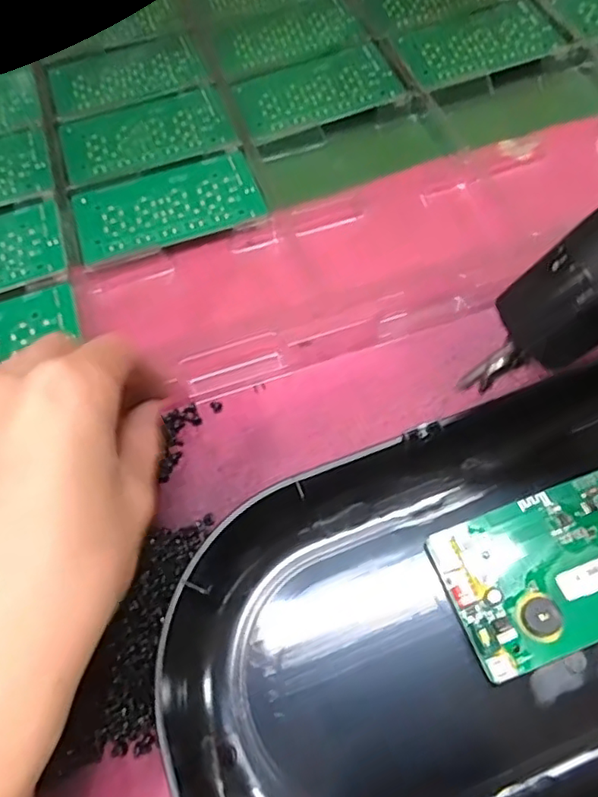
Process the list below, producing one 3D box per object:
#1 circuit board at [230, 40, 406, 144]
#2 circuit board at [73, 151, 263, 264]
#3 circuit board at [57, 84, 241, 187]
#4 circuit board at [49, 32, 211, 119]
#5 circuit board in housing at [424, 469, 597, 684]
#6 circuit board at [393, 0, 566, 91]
[{"bbox_3d":[0.010,-0.209,0.398,0.106,0.004,0.060,-22,64,-7],"label":"circuit board"},{"bbox_3d":[-0.076,-0.113,0.347,0.105,0.006,0.060,-19,63,-6],"label":"circuit board"},{"bbox_3d":[-0.099,-0.173,0.384,0.106,0.004,0.064,-20,63,-6],"label":"circuit board"},{"bbox_3d":[-0.120,-0.228,0.415,0.103,0.004,0.062,-18,63,-5],"label":"circuit board"},{"bbox_3d":[0.113,0.066,0.243,0.106,0.012,0.060,-19,63,-6],"label":"circuit board in housing"},{"bbox_3d":[0.122,-0.246,0.410,0.108,0.005,0.059,-22,64,-7],"label":"circuit board"}]

